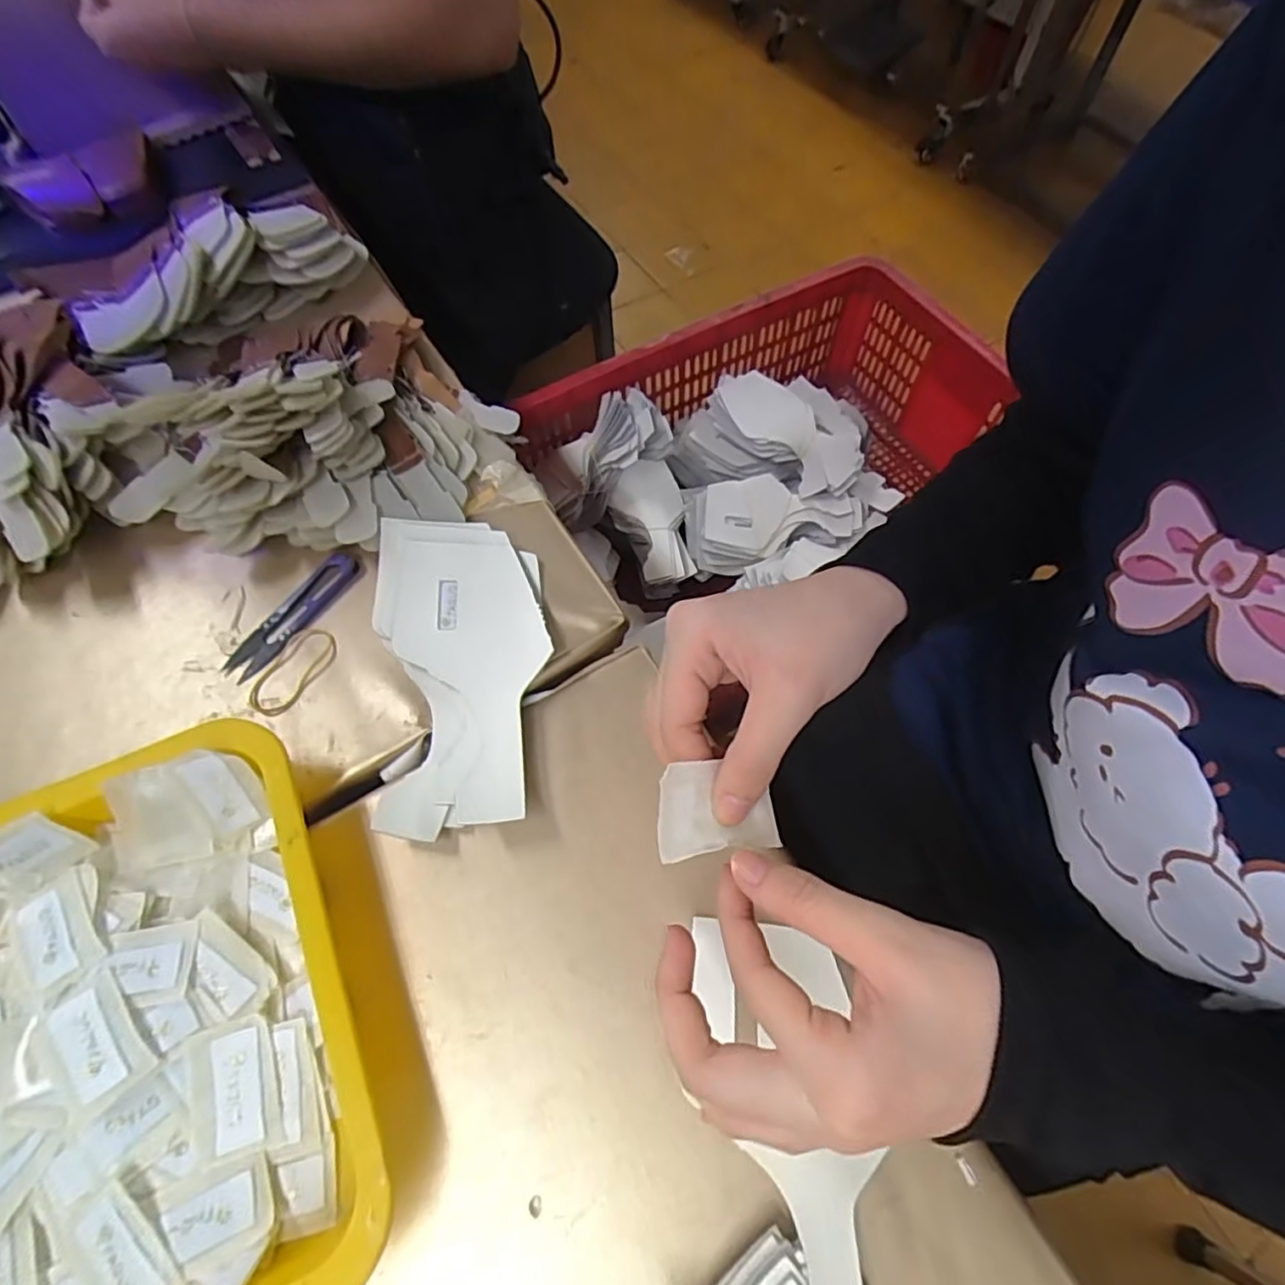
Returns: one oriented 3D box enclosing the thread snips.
[{"bbox_3d":[-0.224,-0.019,0.412,0.027,0.008,0.101,28,67,14],"label":"thread snips"}]

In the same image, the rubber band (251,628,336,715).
[{"bbox_3d":[-0.216,0.018,0.398,0.030,0.004,0.060,27,67,14],"label":"rubber band"}]

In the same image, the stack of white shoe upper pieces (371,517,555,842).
[{"bbox_3d":[-0.108,0.010,0.391,0.098,0.027,0.199,-9,64,-3],"label":"stack of white shoe upper pieces"}]

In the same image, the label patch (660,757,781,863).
[{"bbox_3d":[0.029,0.062,0.243,0.051,0.006,0.033,2,81,-32],"label":"label patch"}]

